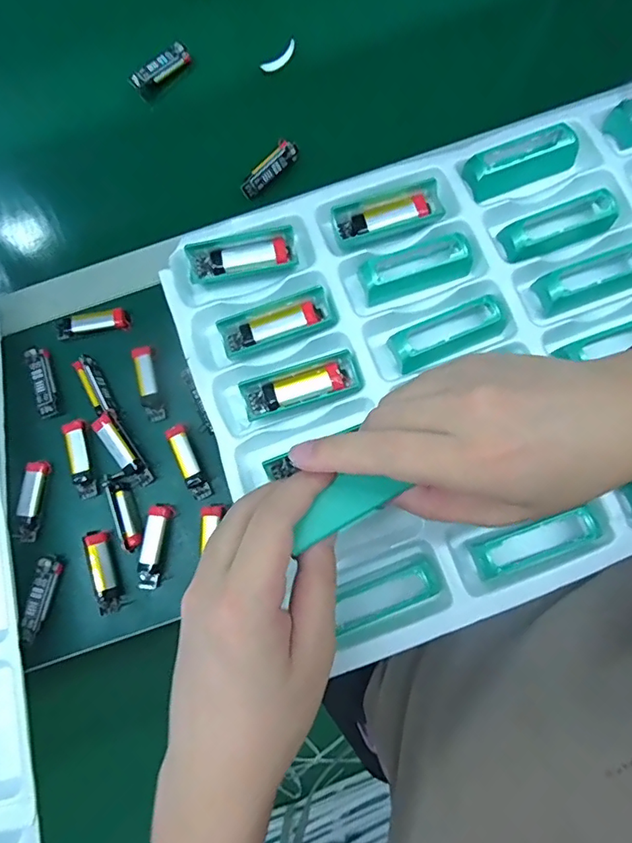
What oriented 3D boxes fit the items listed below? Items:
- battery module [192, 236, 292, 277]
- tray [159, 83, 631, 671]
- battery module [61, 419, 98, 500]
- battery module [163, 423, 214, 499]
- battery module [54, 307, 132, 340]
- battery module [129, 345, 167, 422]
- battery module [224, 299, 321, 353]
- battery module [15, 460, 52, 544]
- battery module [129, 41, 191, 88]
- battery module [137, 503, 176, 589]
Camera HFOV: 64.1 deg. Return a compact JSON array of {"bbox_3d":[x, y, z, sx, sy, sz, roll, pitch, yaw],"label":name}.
[{"bbox_3d":[-0.054,-0.120,0.369,0.070,0.008,0.017,-9,79,1],"label":"battery module"},{"bbox_3d":[0.144,-0.061,0.354,0.444,0.030,0.315,-20,79,-3],"label":"tray"},{"bbox_3d":[-0.205,0.032,0.442,0.020,0.010,0.069,-18,79,0],"label":"battery module"},{"bbox_3d":[-0.110,0.036,0.438,0.018,0.013,0.067,-25,79,-2],"label":"battery module"},{"bbox_3d":[-0.208,-0.091,0.465,0.068,0.010,0.021,-9,79,1],"label":"battery module"},{"bbox_3d":[-0.150,-0.035,0.451,0.017,0.017,0.070,-16,79,0],"label":"battery module"},{"bbox_3d":[-0.029,-0.068,0.360,0.070,0.010,0.017,-20,79,-1],"label":"battery module"},{"bbox_3d":[-0.246,0.069,0.436,0.017,0.012,0.069,4,80,4],"label":"battery module"},{"bbox_3d":[-0.161,-0.367,0.521,0.065,0.012,0.020,-36,80,-6],"label":"battery module"},{"bbox_3d":[-0.137,0.104,0.423,0.019,0.015,0.070,9,80,5],"label":"battery module"}]

